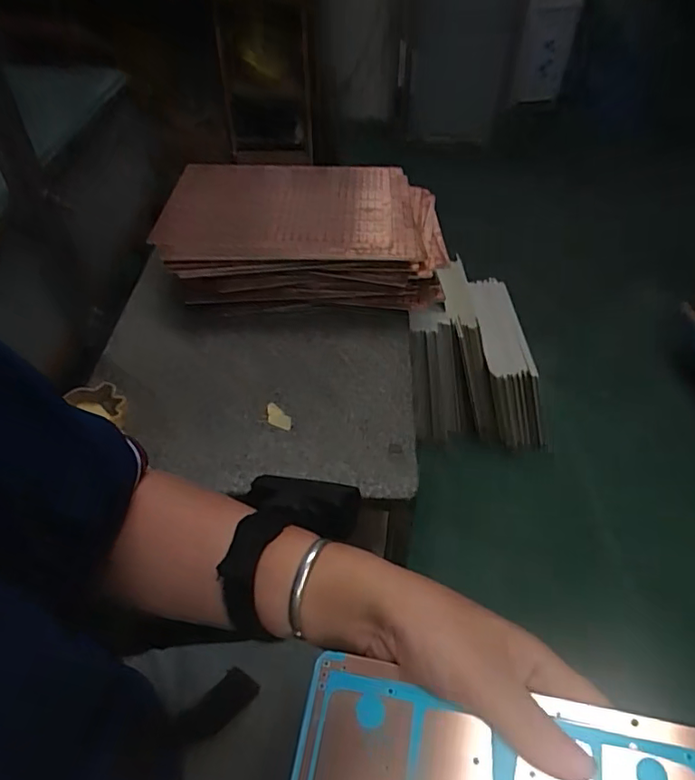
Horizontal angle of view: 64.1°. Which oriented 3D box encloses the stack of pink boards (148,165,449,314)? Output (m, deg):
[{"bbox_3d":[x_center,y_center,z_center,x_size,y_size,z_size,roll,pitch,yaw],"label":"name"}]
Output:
[{"bbox_3d":[-0.054,-0.228,0.837,0.391,0.115,0.249,-2,47,-1],"label":"stack of pink boards"}]

